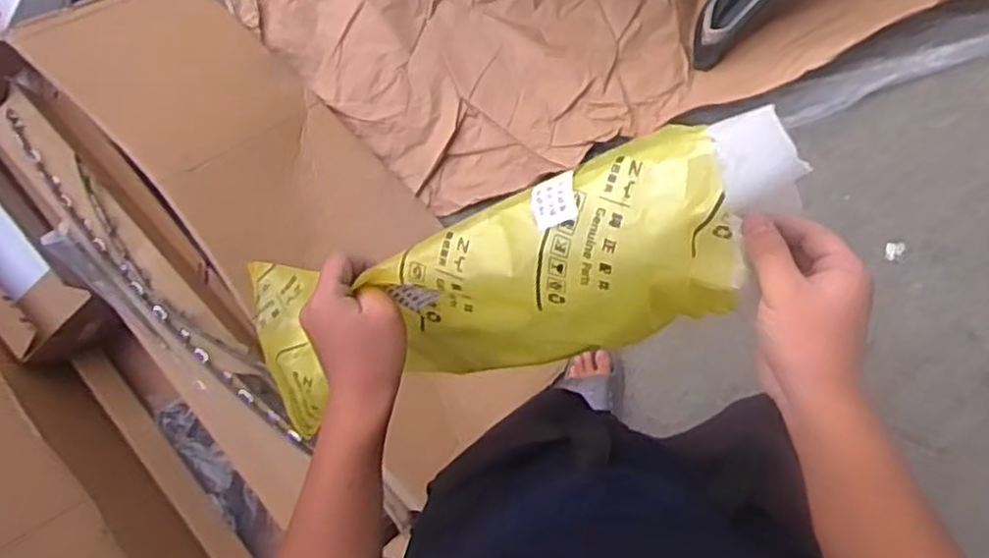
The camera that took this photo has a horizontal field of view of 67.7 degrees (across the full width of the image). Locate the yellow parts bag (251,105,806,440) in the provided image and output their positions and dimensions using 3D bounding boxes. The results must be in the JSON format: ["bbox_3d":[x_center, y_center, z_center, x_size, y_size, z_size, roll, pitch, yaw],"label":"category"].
[{"bbox_3d":[-0.018,0.004,0.580,0.508,0.106,0.139,-19,81,36],"label":"yellow parts bag"}]

